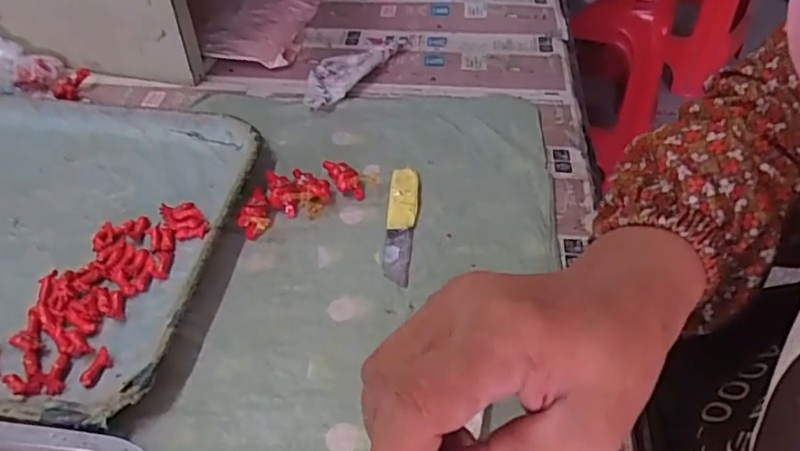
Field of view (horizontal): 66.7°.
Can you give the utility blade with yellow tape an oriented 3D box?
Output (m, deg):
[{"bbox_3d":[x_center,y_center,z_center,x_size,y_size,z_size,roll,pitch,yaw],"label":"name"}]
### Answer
[{"bbox_3d":[0.001,-0.004,0.425,0.021,0.007,0.102,3,46,1],"label":"utility blade with yellow tape"}]

